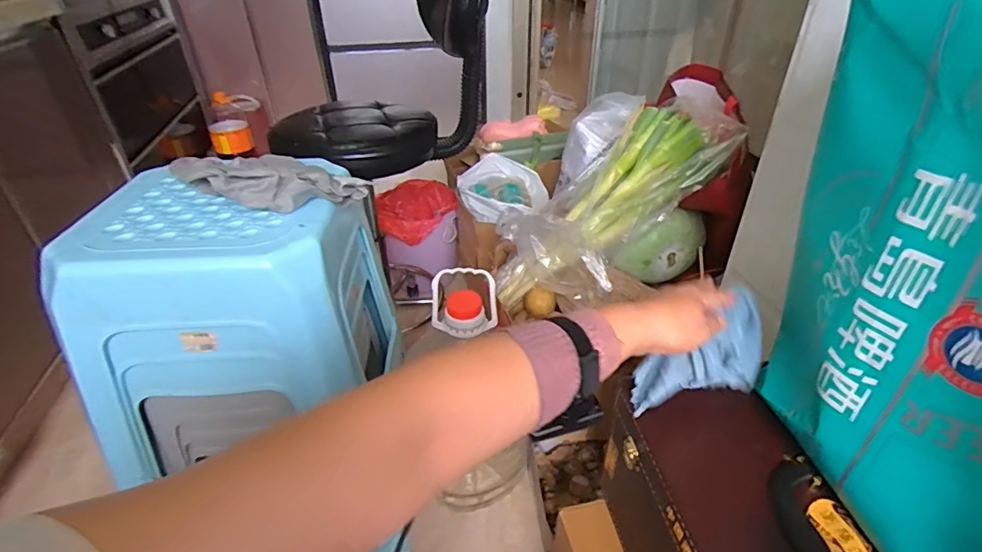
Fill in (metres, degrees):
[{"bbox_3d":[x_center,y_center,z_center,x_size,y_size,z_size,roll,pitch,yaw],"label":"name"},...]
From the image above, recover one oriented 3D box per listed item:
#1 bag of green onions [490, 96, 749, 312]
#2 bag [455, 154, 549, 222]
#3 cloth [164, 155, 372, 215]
[{"bbox_3d":[0.200,-0.132,0.923,0.503,0.137,0.239,-40,27,23],"label":"bag of green onions"},{"bbox_3d":[0.025,-0.234,1.365,0.223,0.107,0.245,18,39,26],"label":"bag"},{"bbox_3d":[-0.283,-0.114,0.601,0.253,0.047,0.089,4,35,7],"label":"cloth"}]

